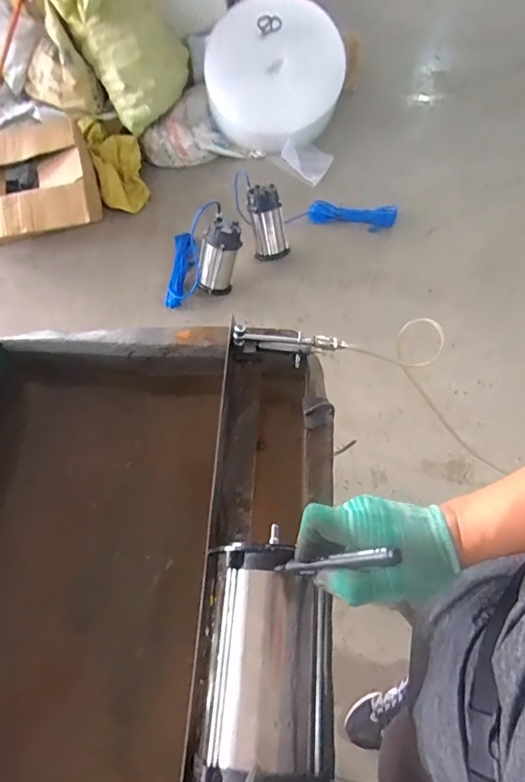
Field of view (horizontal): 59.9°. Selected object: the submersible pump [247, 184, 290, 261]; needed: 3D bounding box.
[{"bbox_3d":[0.019,-0.641,1.724,0.133,0.219,0.152,-13,63,-4],"label":"submersible pump"}]

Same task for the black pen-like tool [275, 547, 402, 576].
[{"bbox_3d":[0.055,0.150,0.395,0.012,0.133,0.011,20,56,-35],"label":"black pen-like tool"}]

